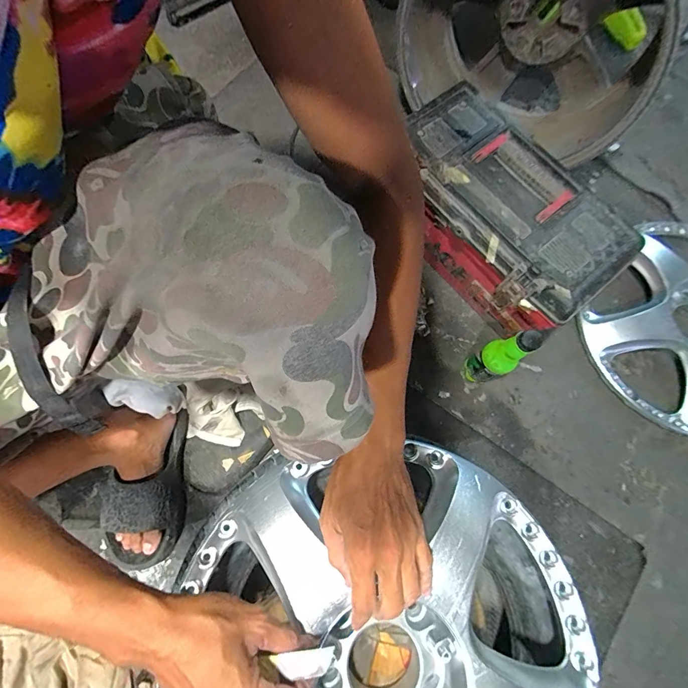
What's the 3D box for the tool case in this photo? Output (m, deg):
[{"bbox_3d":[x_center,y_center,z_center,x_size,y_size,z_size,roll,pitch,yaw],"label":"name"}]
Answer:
[{"bbox_3d":[0.261,-0.216,0.667,0.201,0.209,0.405,-34,78,-11],"label":"tool case"}]

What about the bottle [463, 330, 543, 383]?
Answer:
[{"bbox_3d":[0.250,0.023,0.595,0.047,0.211,0.053,-25,77,-9],"label":"bottle"}]

